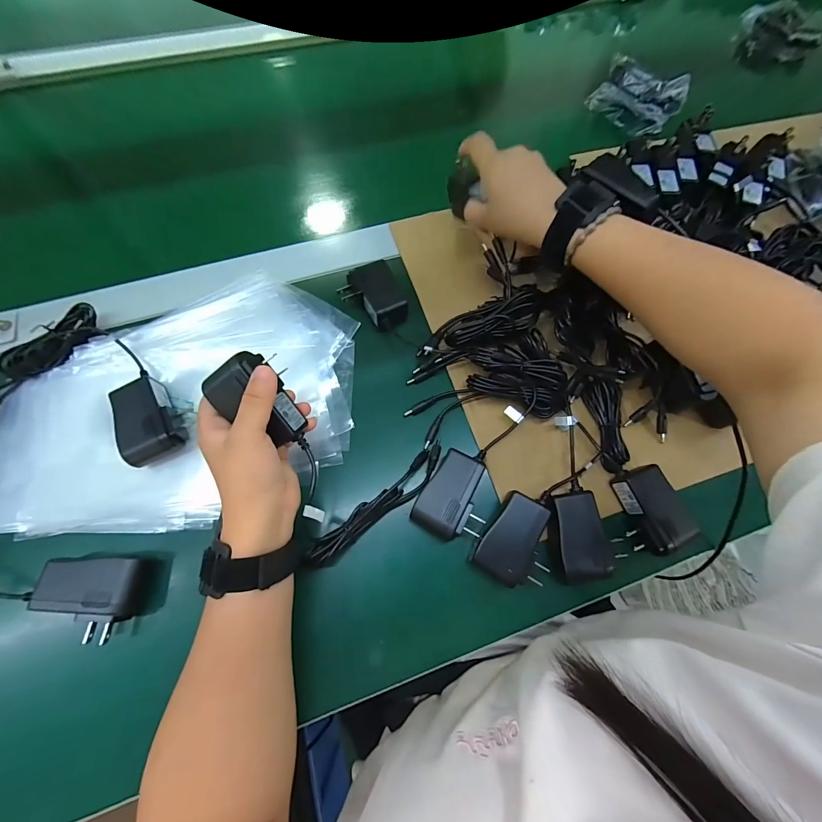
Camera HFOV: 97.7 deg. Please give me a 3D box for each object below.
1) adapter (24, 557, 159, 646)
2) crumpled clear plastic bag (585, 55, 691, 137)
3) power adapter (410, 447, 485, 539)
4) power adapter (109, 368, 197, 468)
[{"bbox_3d":[-0.252,0.144,0.281,0.070,0.028,0.056,5,70,-1],"label":"adapter"},{"bbox_3d":[0.328,-0.457,0.526,0.120,0.057,0.060,29,72,8],"label":"crumpled clear plastic bag"},{"bbox_3d":[0.039,0.075,0.328,0.055,0.038,0.081,23,71,6],"label":"power adapter"},{"bbox_3d":[-0.231,0.004,0.325,0.053,0.027,0.081,-23,73,-10],"label":"power adapter"}]

